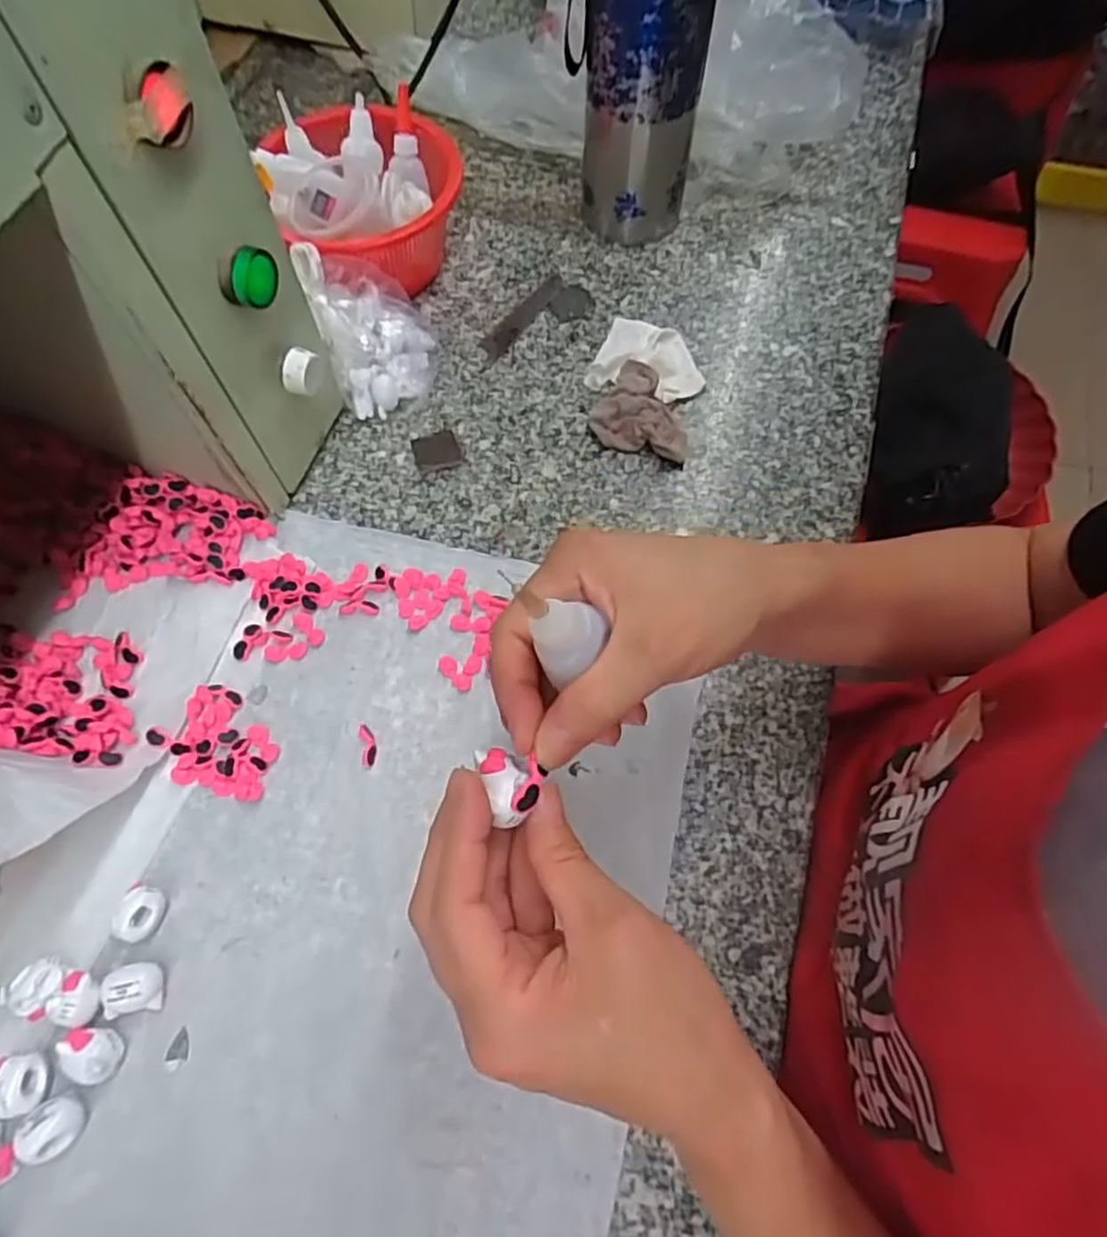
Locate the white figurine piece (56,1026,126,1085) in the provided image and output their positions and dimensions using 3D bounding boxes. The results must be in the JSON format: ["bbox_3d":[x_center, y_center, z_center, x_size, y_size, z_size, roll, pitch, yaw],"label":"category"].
[{"bbox_3d":[-0.212,0.201,0.325,0.022,0.019,0.022,0,65,-1],"label":"white figurine piece"}]

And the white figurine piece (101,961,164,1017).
[{"bbox_3d":[-0.200,0.176,0.335,0.026,0.019,0.022,-1,65,-1],"label":"white figurine piece"}]

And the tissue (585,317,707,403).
[{"bbox_3d":[0.071,-0.188,0.503,0.077,0.020,0.066,18,66,8],"label":"tissue"}]

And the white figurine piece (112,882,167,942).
[{"bbox_3d":[-0.204,0.146,0.350,0.018,0.018,0.024,19,66,8],"label":"white figurine piece"}]

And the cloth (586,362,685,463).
[{"bbox_3d":[0.065,-0.142,0.477,0.066,0.029,0.058,24,67,10],"label":"cloth"}]

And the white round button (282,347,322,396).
[{"bbox_3d":[-0.146,-0.142,0.406,0.013,0.023,0.024,24,67,10],"label":"white round button"}]

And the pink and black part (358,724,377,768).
[{"bbox_3d":[-0.104,0.070,0.393,0.008,0.007,0.024,-12,65,-4],"label":"pink and black part"}]

